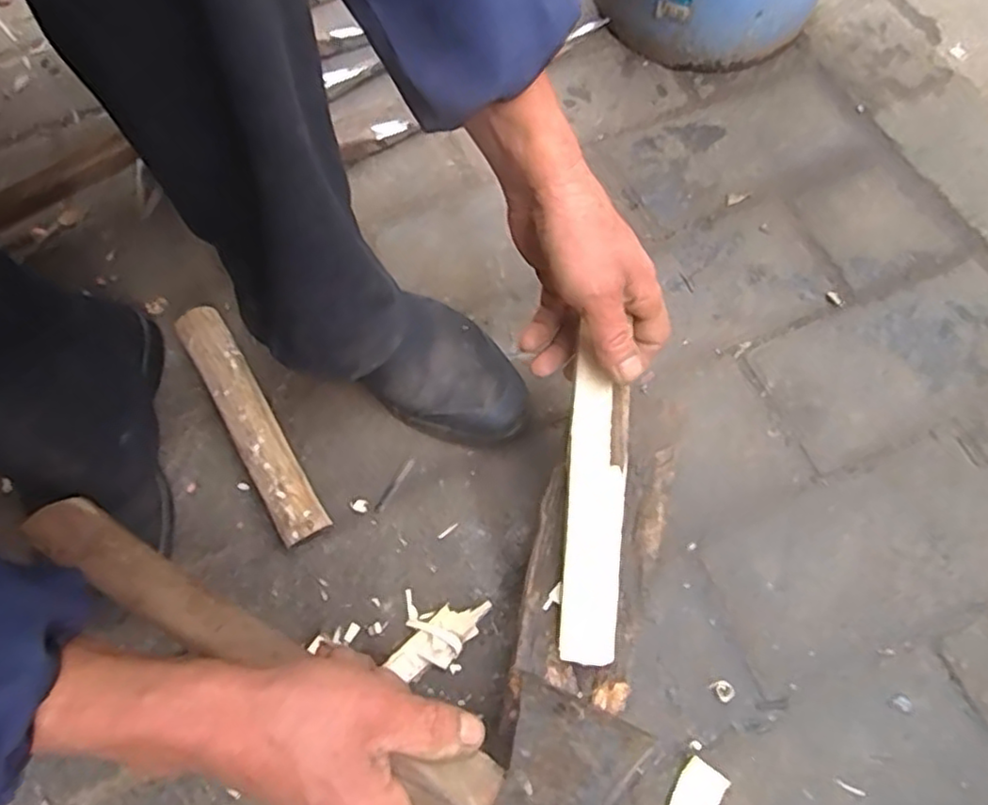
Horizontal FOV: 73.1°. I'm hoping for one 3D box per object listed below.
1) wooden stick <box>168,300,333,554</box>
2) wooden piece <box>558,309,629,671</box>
[{"bbox_3d":[-0.197,0.016,0.544,0.038,0.040,0.222,-32,71,-9],"label":"wooden stick"},{"bbox_3d":[0.063,0.063,0.418,0.036,0.013,0.191,2,85,4],"label":"wooden piece"}]

